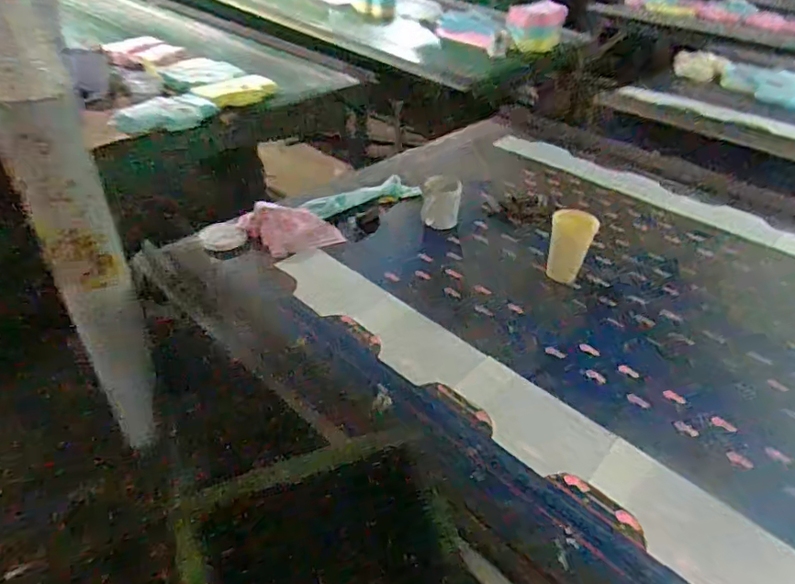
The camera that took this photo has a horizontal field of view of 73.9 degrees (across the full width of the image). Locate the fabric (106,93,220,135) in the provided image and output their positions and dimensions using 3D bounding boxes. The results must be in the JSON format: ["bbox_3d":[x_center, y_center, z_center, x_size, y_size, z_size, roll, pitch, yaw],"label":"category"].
[{"bbox_3d":[-0.710,-0.553,1.630,0.102,0.063,0.328,31,47,29],"label":"fabric"}]

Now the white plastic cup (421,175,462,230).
[{"bbox_3d":[0.098,-0.202,1.184,0.084,0.104,0.077,2,40,-2],"label":"white plastic cup"}]

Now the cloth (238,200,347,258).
[{"bbox_3d":[-0.231,-0.144,1.145,0.188,0.071,0.141,-20,45,-26],"label":"cloth"}]

